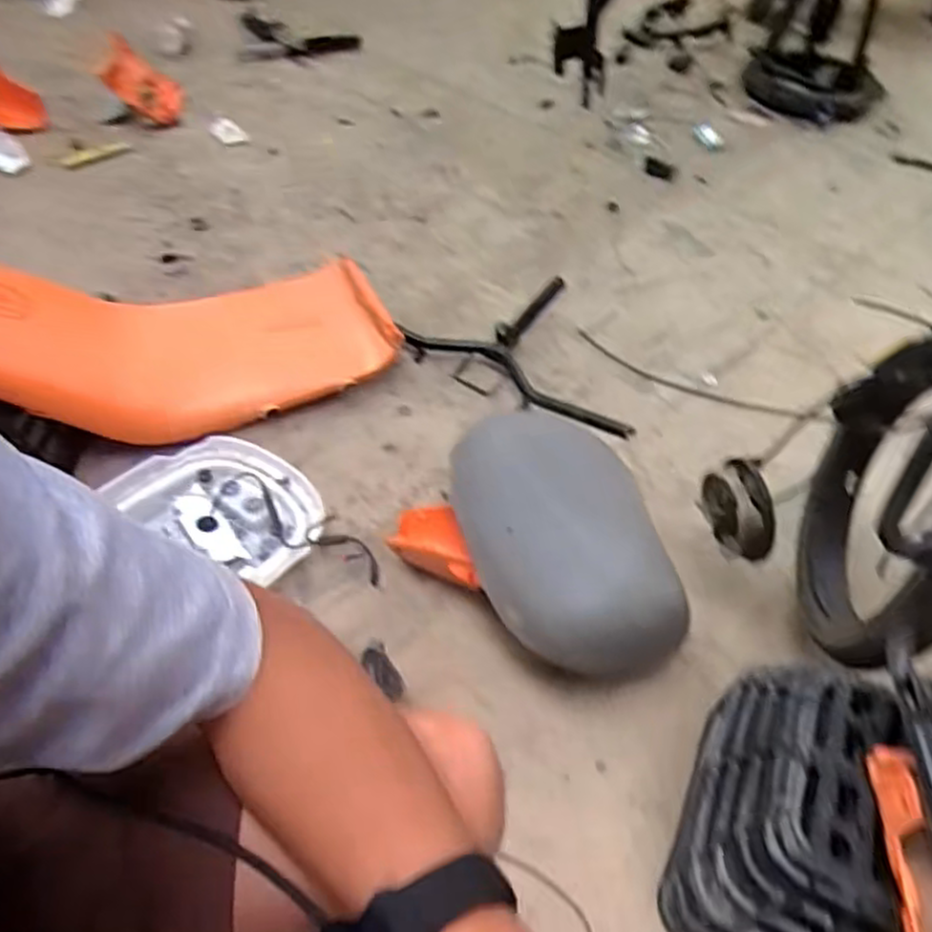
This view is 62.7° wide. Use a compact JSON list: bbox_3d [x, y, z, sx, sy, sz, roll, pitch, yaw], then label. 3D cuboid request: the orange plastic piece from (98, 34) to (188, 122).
[{"bbox_3d":[-0.703,-0.827,1.639,0.212,0.061,0.107,44,57,0],"label":"orange plastic piece"}]

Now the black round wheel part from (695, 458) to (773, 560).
[{"bbox_3d":[0.325,0.057,0.923,0.061,0.098,0.104,1,49,-6],"label":"black round wheel part"}]

